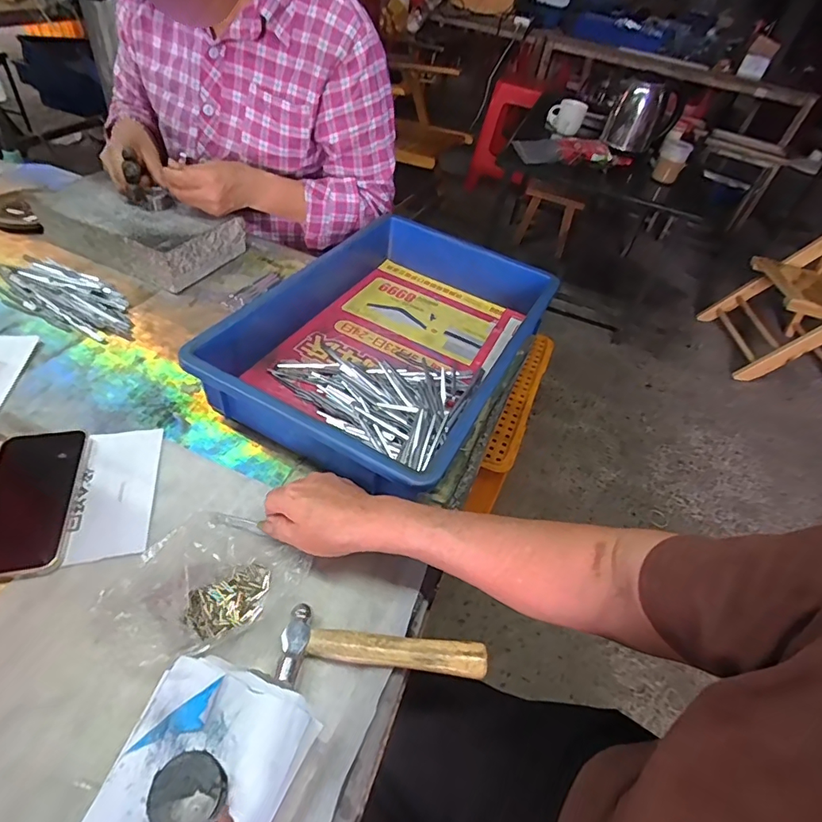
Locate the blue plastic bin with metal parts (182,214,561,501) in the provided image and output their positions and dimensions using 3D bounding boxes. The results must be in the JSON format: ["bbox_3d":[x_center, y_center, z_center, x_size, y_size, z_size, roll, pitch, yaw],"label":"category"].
[{"bbox_3d":[-0.023,-0.099,0.616,0.299,0.079,0.430,22,47,14],"label":"blue plastic bin with metal parts"}]

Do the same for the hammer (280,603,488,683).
[{"bbox_3d":[-0.021,0.184,0.383,0.155,0.020,0.051,5,45,-7],"label":"hammer"}]

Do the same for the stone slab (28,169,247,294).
[{"bbox_3d":[-0.396,-0.272,0.722,0.243,0.061,0.153,22,46,9],"label":"stone slab"}]

